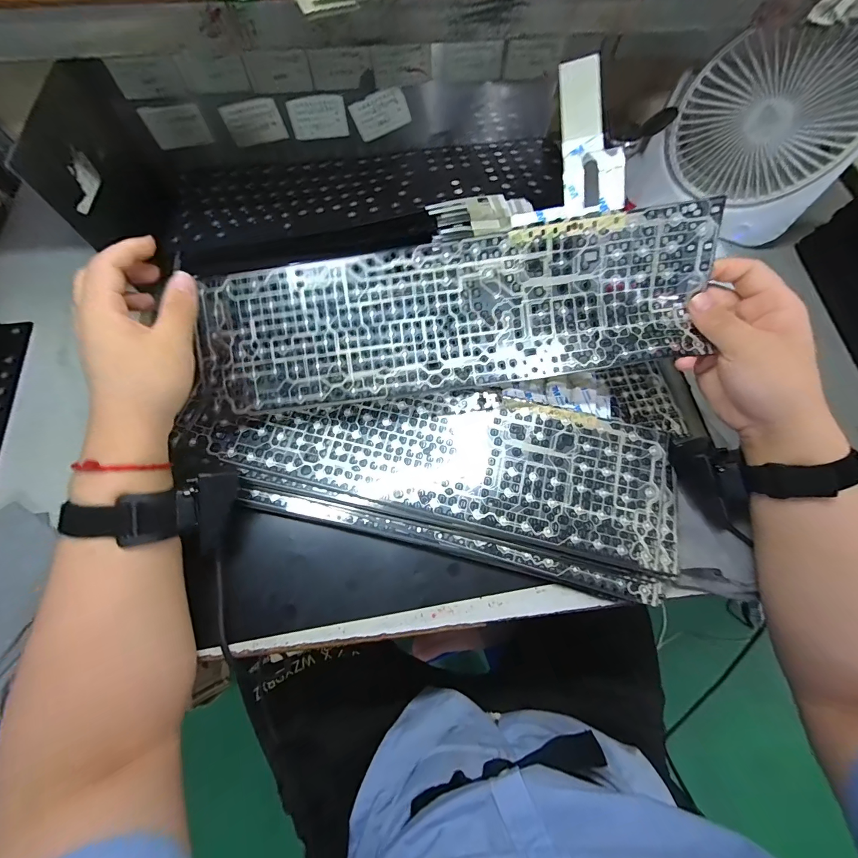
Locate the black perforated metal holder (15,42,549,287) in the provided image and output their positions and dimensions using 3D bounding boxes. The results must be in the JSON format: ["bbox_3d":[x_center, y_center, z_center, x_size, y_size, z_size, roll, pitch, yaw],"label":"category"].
[{"bbox_3d":[-0.093,-0.293,0.390,0.478,0.105,0.183,-11,69,-5],"label":"black perforated metal holder"}]

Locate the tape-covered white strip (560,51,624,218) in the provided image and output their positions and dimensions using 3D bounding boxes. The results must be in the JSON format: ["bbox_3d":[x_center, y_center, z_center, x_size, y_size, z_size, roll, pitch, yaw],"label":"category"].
[{"bbox_3d":[0.121,-0.217,0.274,0.042,0.004,0.104,-3,98,16],"label":"tape-covered white strip"}]

